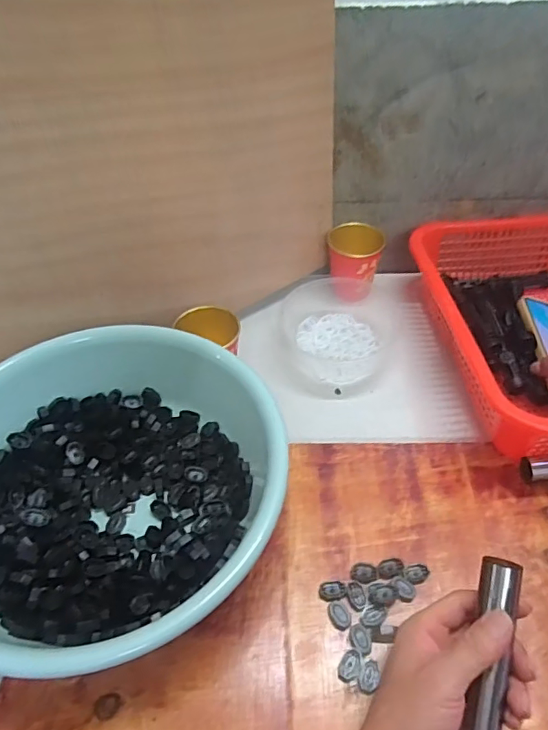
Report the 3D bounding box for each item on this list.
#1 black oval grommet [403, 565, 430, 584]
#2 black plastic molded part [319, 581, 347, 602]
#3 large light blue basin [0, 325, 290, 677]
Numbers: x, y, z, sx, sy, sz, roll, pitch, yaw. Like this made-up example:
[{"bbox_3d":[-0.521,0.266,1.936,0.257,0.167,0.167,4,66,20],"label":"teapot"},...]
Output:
[{"bbox_3d":[0.122,0.179,0.438,0.023,0.007,0.013,-6,47,-2],"label":"black oval grommet"},{"bbox_3d":[0.050,0.191,0.432,0.022,0.006,0.015,-8,48,-5],"label":"black plastic molded part"},{"bbox_3d":[-0.137,0.098,0.455,0.281,0.110,0.260,-1,47,2],"label":"large light blue basin"}]

